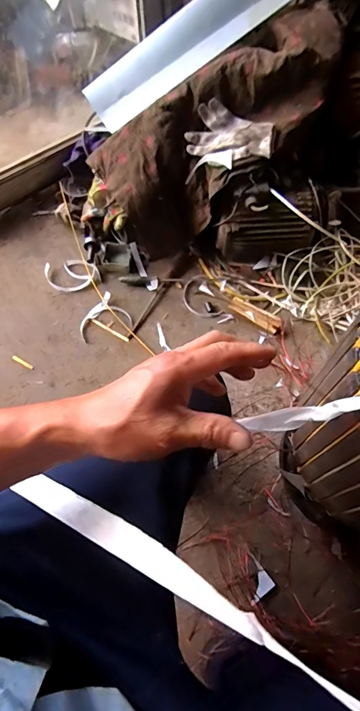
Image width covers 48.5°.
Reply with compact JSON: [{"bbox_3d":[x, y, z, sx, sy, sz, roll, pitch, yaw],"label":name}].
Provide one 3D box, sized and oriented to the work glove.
[{"bbox_3d":[0.114,-0.497,0.905,0.191,0.074,0.103,22,66,11],"label":"work glove"}]

